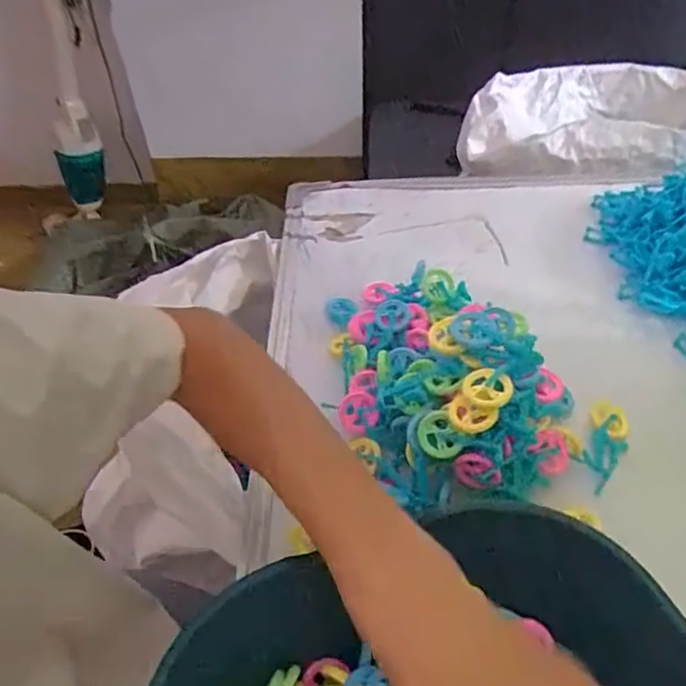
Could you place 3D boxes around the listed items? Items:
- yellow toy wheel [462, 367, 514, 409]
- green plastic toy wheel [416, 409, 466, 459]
[{"bbox_3d":[0.089,0.027,0.362,0.028,0.008,0.027,-2,45,2],"label":"yellow toy wheel"},{"bbox_3d":[0.061,0.059,0.375,0.027,0.005,0.031,-39,73,20],"label":"green plastic toy wheel"}]

